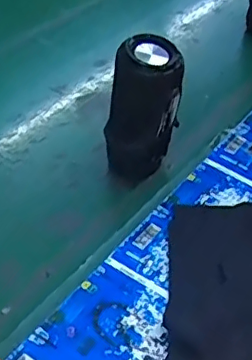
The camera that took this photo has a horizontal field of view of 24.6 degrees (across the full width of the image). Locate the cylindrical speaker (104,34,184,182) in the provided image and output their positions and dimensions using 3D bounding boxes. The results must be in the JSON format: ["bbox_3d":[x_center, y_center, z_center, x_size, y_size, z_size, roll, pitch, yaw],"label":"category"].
[{"bbox_3d":[0.017,-0.063,0.581,0.069,0.147,0.066,4,43,0],"label":"cylindrical speaker"}]

